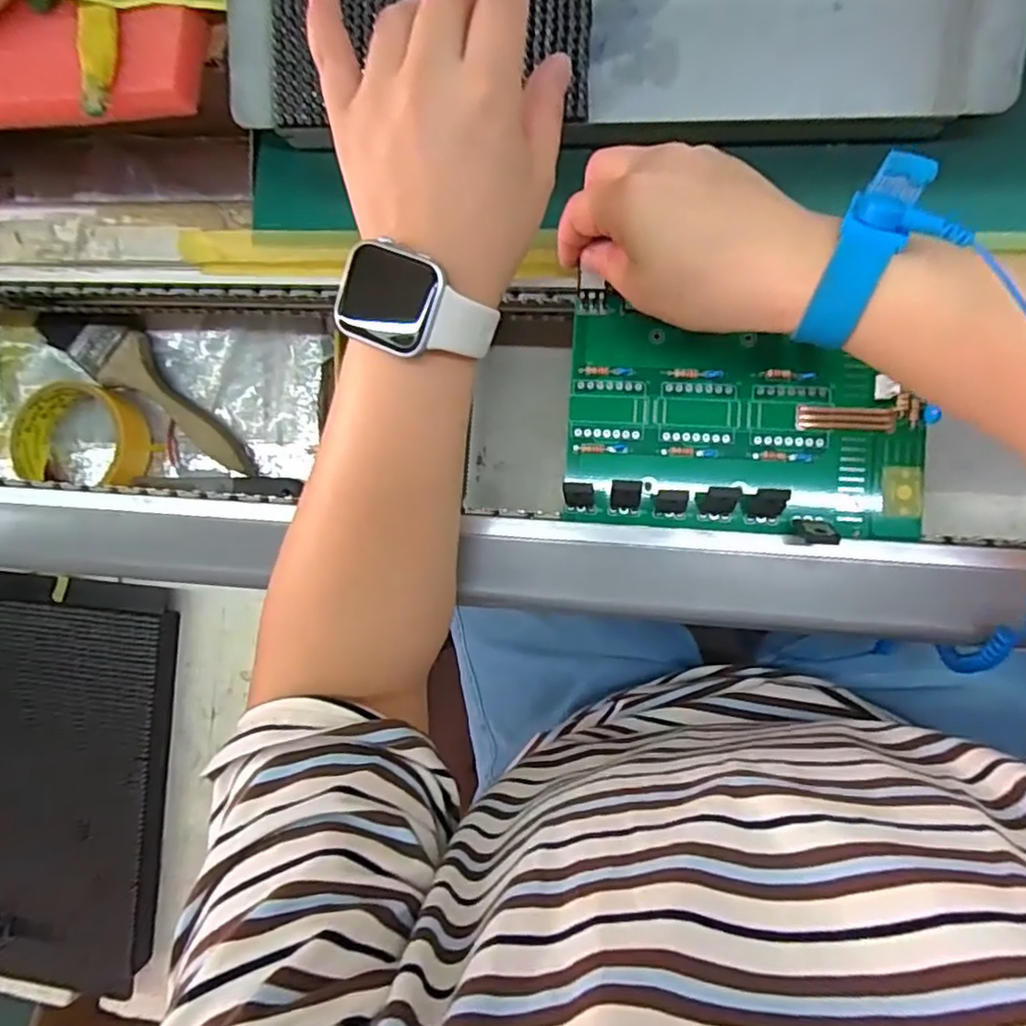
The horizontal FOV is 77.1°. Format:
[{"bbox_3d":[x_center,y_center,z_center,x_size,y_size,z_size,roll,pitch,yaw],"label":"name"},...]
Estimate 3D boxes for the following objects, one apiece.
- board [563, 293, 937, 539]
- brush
[{"bbox_3d":[0.117,-0.048,0.326,0.177,0.025,0.113,5,90,7],"label":"board"},{"bbox_3d":[-0.260,-0.095,0.465,0.192,0.019,0.043,34,93,6],"label":"brush"}]

